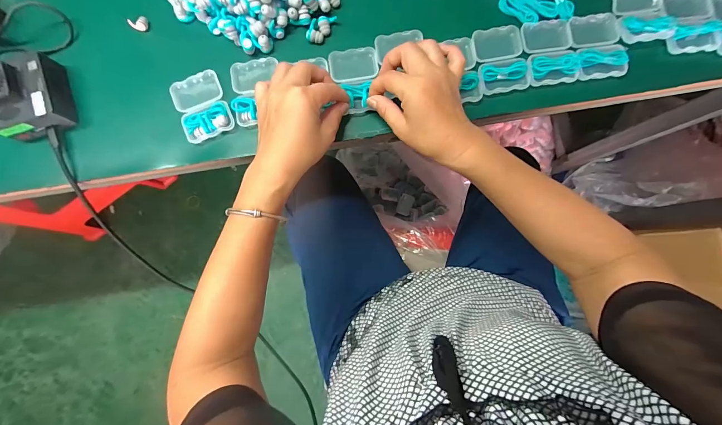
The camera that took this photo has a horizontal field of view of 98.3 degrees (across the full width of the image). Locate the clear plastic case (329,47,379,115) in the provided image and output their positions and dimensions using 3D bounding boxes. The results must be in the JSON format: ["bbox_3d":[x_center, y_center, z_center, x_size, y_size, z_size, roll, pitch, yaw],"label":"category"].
[{"bbox_3d":[-0.006,-0.152,0.362,0.054,0.016,0.076,-6,85,-1],"label":"clear plastic case"}]

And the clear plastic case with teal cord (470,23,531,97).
[{"bbox_3d":[0.162,-0.177,0.363,0.058,0.007,0.076,-8,84,0],"label":"clear plastic case with teal cord"}]

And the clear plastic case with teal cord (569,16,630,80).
[{"bbox_3d":[0.277,-0.195,0.363,0.056,0.017,0.079,-2,84,0],"label":"clear plastic case with teal cord"}]

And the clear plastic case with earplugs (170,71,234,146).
[{"bbox_3d":[-0.182,-0.122,0.355,0.056,0.011,0.074,-25,84,-2],"label":"clear plastic case with earplugs"}]

